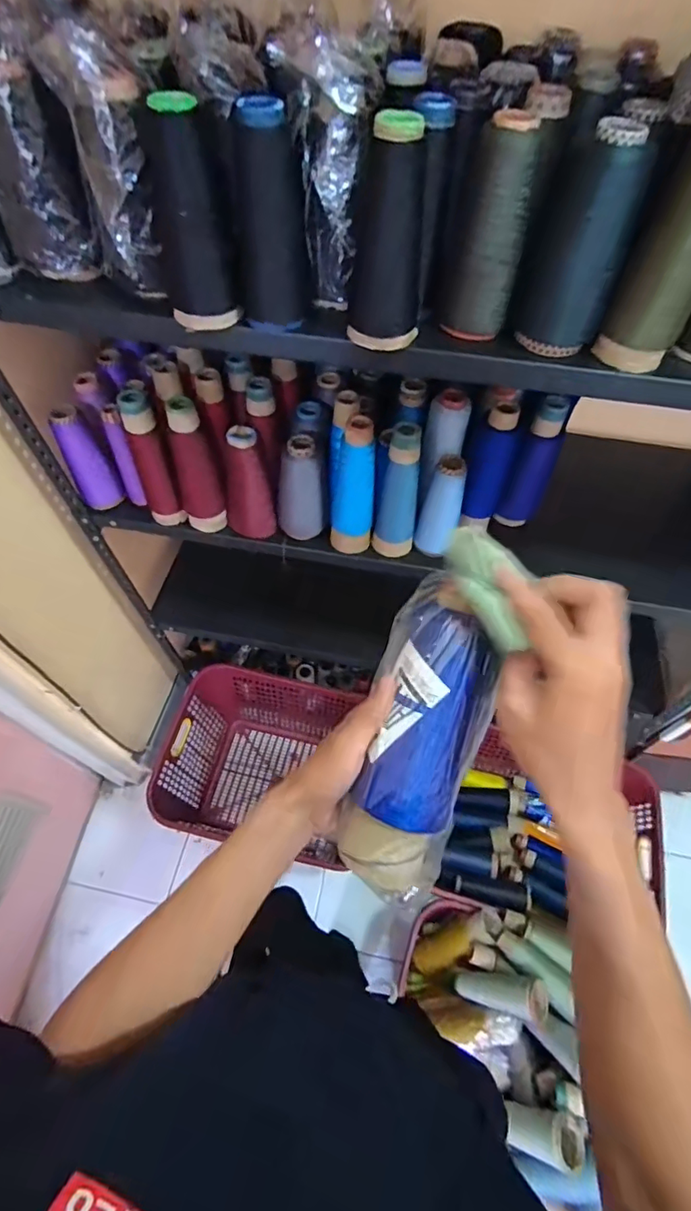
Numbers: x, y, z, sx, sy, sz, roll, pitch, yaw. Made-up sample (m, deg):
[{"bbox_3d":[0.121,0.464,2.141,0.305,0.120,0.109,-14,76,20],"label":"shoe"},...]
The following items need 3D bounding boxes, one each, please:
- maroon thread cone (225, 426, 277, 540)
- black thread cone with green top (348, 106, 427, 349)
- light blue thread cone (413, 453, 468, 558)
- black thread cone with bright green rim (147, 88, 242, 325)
[{"bbox_3d":[-0.156,-0.184,0.801,0.073,0.170,0.066,-15,60,-11],"label":"maroon thread cone"},{"bbox_3d":[0.040,-0.334,0.472,0.069,0.167,0.059,0,58,-1],"label":"black thread cone with green top"},{"bbox_3d":[0.148,-0.153,0.783,0.055,0.160,0.064,20,59,10],"label":"light blue thread cone"},{"bbox_3d":[-0.147,-0.364,0.483,0.063,0.166,0.060,-15,60,-11],"label":"black thread cone with bright green rim"}]

